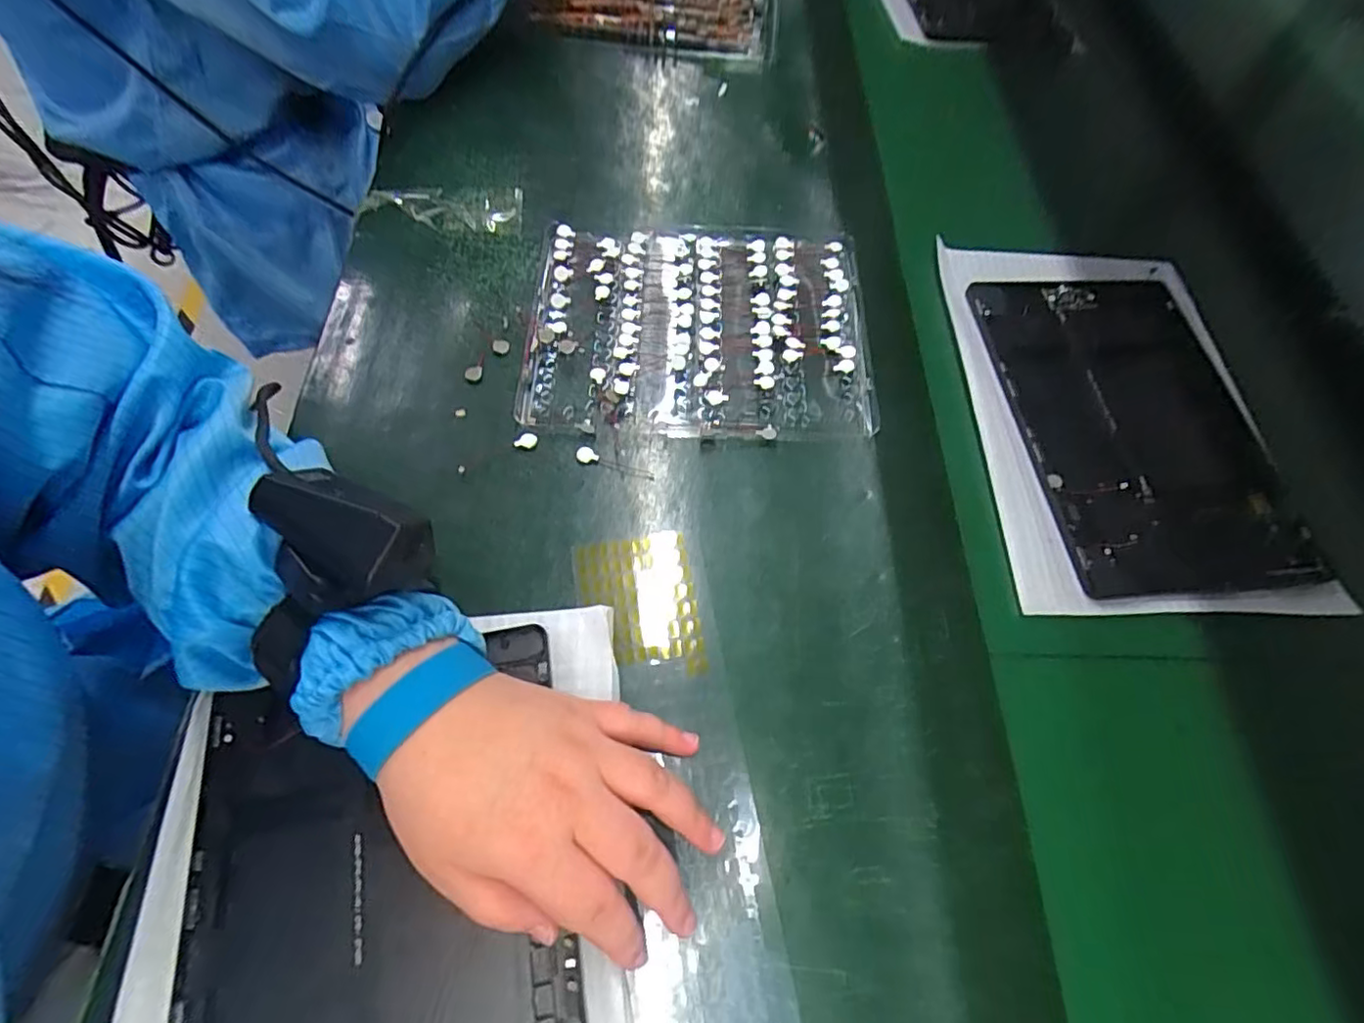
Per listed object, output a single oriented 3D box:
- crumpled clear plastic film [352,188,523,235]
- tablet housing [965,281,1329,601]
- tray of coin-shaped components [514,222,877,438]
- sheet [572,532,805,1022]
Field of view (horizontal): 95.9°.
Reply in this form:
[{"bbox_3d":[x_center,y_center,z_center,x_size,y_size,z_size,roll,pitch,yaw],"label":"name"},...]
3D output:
[{"bbox_3d":[-0.176,-0.226,0.452,0.115,0.011,0.043,5,63,-1],"label":"crumpled clear plastic film"},{"bbox_3d":[0.288,-0.058,0.391,0.150,0.010,0.228,-7,64,-7],"label":"tablet housing"},{"bbox_3d":[0.009,-0.123,0.404,0.214,0.027,0.166,3,64,-2],"label":"tray of coin-shaped components"},{"bbox_3d":[0.002,0.152,0.276,0.070,0.010,0.303,-7,64,-9],"label":"sheet"}]

